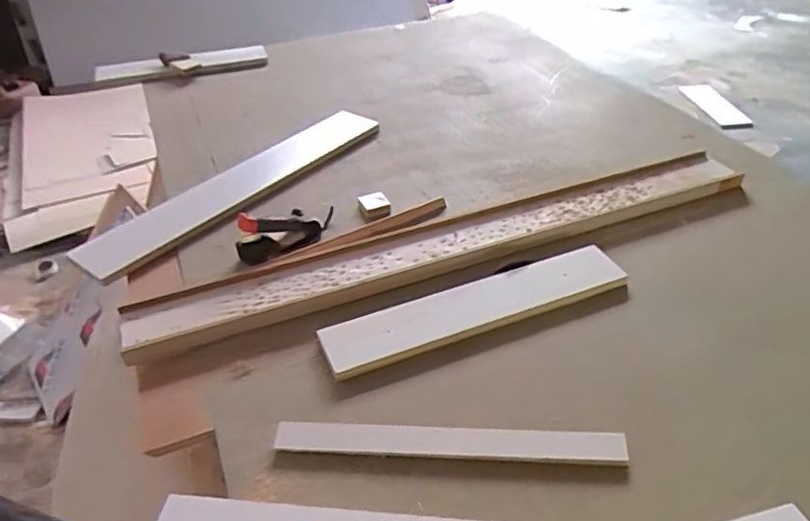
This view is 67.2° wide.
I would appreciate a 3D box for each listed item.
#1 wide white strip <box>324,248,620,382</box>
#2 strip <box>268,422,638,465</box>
[{"bbox_3d":[0.108,0.070,0.942,0.476,0.019,0.100,-15,40,-15],"label":"wide white strip"},{"bbox_3d":[0.053,0.228,0.764,0.430,0.010,0.040,1,39,5],"label":"strip"}]

